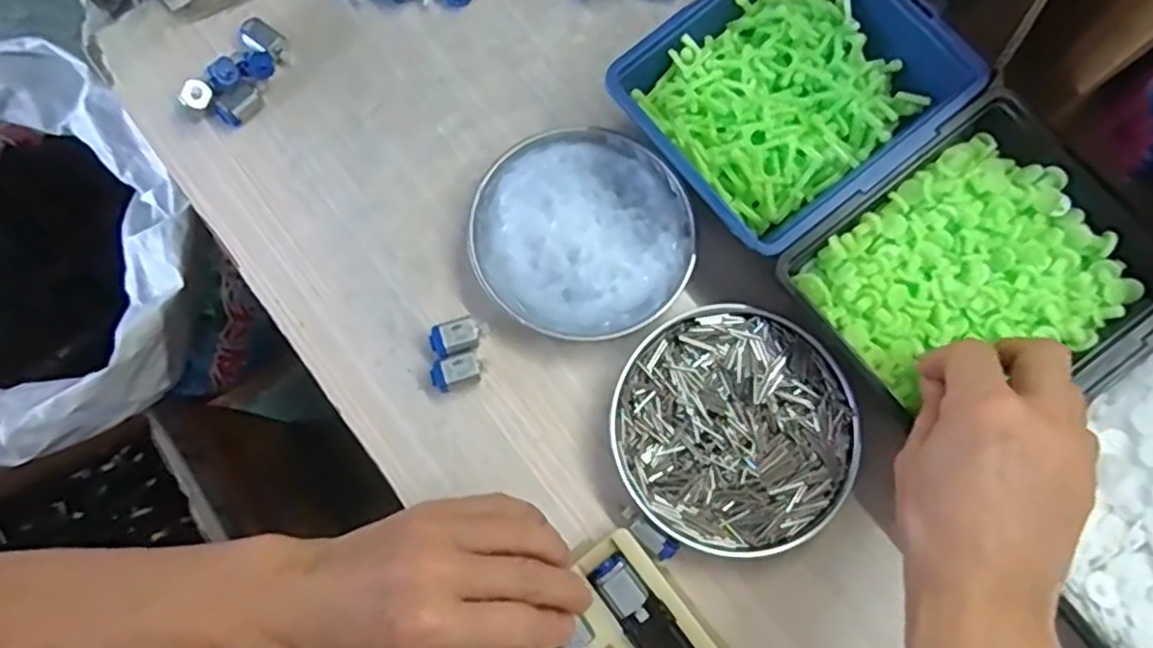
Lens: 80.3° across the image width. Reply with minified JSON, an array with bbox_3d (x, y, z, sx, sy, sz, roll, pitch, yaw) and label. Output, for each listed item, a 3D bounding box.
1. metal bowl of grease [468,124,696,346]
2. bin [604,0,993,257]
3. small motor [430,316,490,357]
[{"bbox_3d":[0.004,-0.055,0.412,0.126,0.027,0.129,0,76,-2],"label":"metal bowl of grease"},{"bbox_3d":[0.123,-0.135,0.403,0.166,0.059,0.144,-37,80,-10],"label":"bin"},{"bbox_3d":[-0.067,0.008,0.399,0.033,0.014,0.019,-20,78,-6],"label":"small motor"}]

